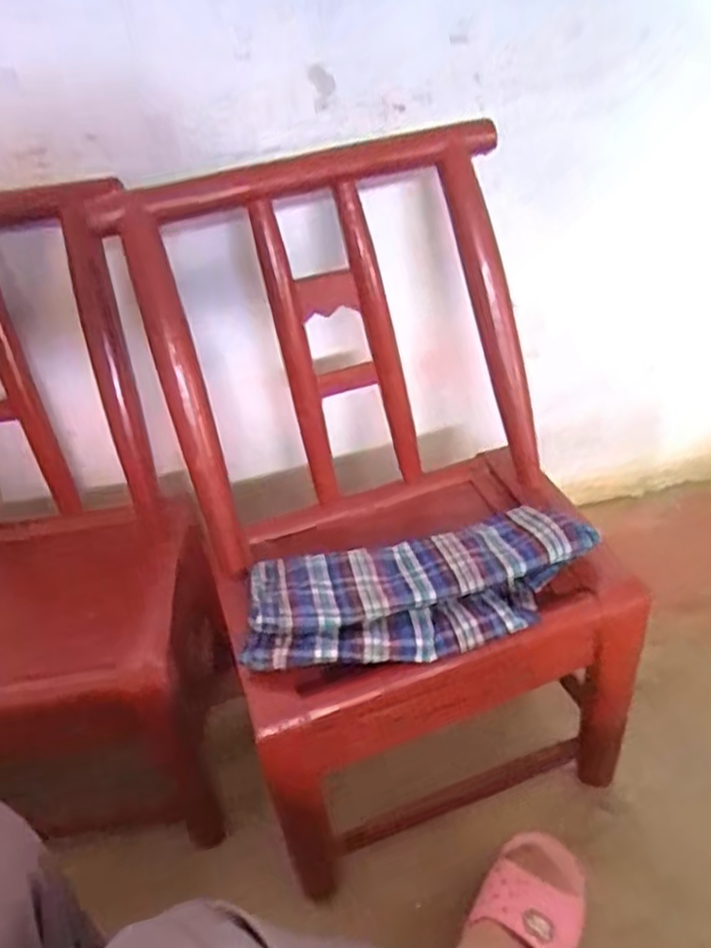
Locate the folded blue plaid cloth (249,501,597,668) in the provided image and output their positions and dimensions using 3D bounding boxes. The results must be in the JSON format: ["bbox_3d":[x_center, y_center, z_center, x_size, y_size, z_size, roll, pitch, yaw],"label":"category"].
[{"bbox_3d":[0.055,0.096,0.660,0.297,0.051,0.133,-9,36,-5],"label":"folded blue plaid cloth"}]

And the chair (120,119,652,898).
[{"bbox_3d":[0.026,0.017,0.735,0.348,0.573,0.395,-15,37,-13],"label":"chair"}]

